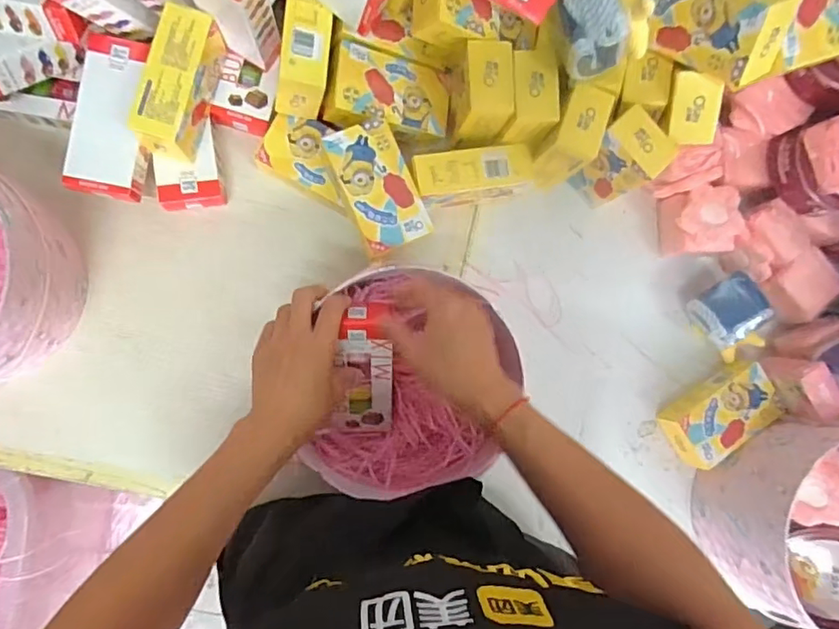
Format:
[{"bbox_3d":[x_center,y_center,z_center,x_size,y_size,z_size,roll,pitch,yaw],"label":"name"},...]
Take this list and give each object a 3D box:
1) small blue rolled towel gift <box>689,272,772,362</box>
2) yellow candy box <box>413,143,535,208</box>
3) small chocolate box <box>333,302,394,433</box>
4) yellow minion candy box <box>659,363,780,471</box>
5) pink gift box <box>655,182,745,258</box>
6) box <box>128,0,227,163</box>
[{"bbox_3d":[0.375,0.010,0.657,0.076,0.060,0.098,-31,92,-9],"label":"small blue rolled towel gift"},{"bbox_3d":[0.060,-0.153,0.622,0.141,0.062,0.051,-9,88,-9],"label":"yellow candy box"},{"bbox_3d":[-0.053,0.056,0.545,0.058,0.036,0.143,0,126,-9],"label":"small chocolate box"},{"bbox_3d":[0.374,0.123,0.679,0.136,0.042,0.081,-34,92,-9],"label":"yellow minion candy box"},{"bbox_3d":[0.344,-0.113,0.673,0.077,0.076,0.078,-6,88,-9],"label":"pink gift box"},{"bbox_3d":[-0.238,-0.227,0.550,0.049,0.070,0.132,13,85,-8],"label":"box"}]

